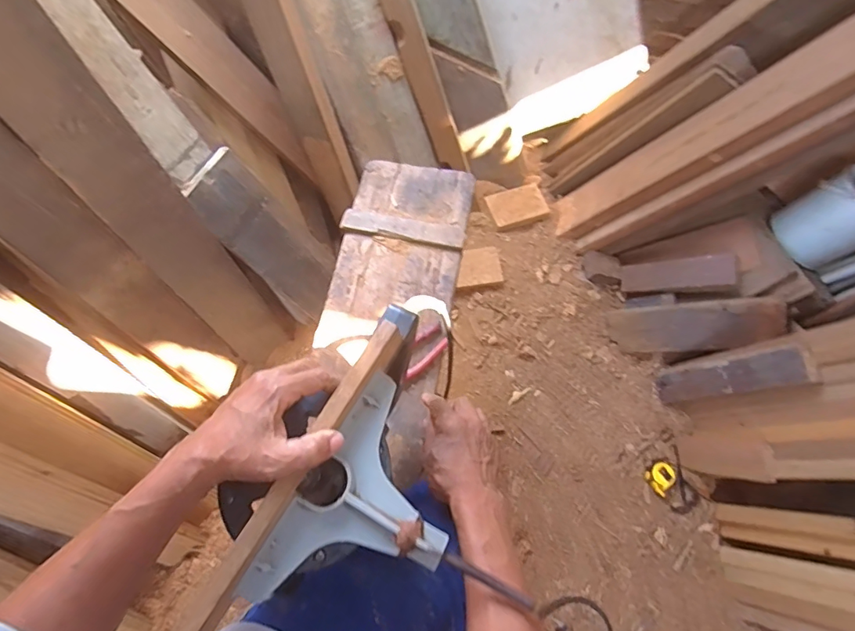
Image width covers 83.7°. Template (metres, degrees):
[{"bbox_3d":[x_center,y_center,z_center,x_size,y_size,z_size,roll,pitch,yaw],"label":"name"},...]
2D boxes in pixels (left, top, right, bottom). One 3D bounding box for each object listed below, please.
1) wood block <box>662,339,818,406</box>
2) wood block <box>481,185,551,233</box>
[{"bbox_3d":[0.700,0.139,1.123,0.059,0.366,0.097,9,69,-22],"label":"wood block"},{"bbox_3d":[0.250,-0.309,1.359,0.169,0.032,0.100,-15,72,-7],"label":"wood block"}]

